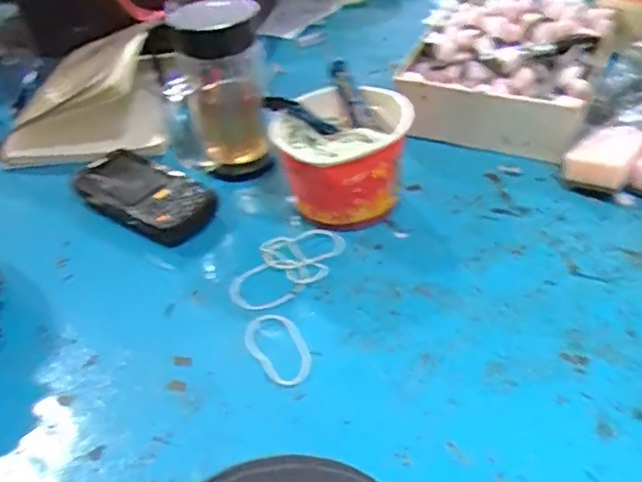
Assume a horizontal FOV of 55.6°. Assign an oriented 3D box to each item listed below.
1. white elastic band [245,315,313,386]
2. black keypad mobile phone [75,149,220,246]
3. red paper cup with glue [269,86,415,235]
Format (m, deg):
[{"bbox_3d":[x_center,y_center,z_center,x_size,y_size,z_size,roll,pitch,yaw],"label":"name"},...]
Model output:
[{"bbox_3d":[-0.030,0.075,0.434,0.038,0.004,0.069,-23,43,-18],"label":"white elastic band"},{"bbox_3d":[-0.165,-0.044,0.570,0.143,0.024,0.071,27,51,33],"label":"black keypad mobile phone"},{"bbox_3d":[0.021,-0.075,0.545,0.115,0.083,0.132,-4,41,4],"label":"red paper cup with glue"}]

